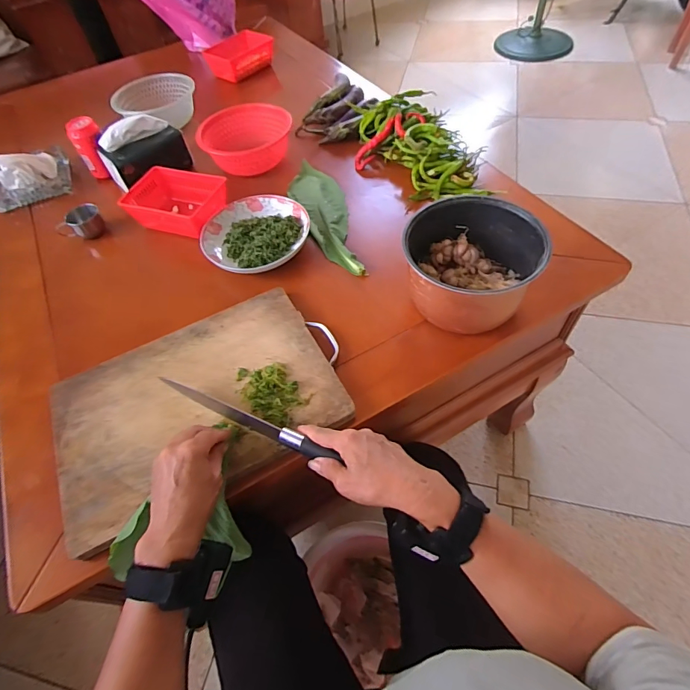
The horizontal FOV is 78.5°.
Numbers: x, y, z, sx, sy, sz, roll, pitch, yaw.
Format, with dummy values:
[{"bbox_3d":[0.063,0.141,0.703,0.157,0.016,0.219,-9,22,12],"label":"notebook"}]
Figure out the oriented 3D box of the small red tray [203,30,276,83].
[{"bbox_3d":[-0.261,-0.710,1.045,0.086,0.056,0.163,35,66,26],"label":"small red tray"}]

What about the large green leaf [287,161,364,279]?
[{"bbox_3d":[-0.027,-0.220,0.714,0.082,0.014,0.284,-21,56,-10],"label":"large green leaf"}]

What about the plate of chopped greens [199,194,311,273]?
[{"bbox_3d":[-0.140,-0.179,0.677,0.154,0.030,0.149,-2,55,3],"label":"plate of chopped greens"}]

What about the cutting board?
[{"bbox_3d":[-0.175,0.063,0.508,0.323,0.018,0.222,-26,57,-13],"label":"cutting board"}]

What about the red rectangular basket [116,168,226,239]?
[{"bbox_3d":[-0.279,-0.247,0.734,0.152,0.057,0.130,14,58,15],"label":"red rectangular basket"}]

